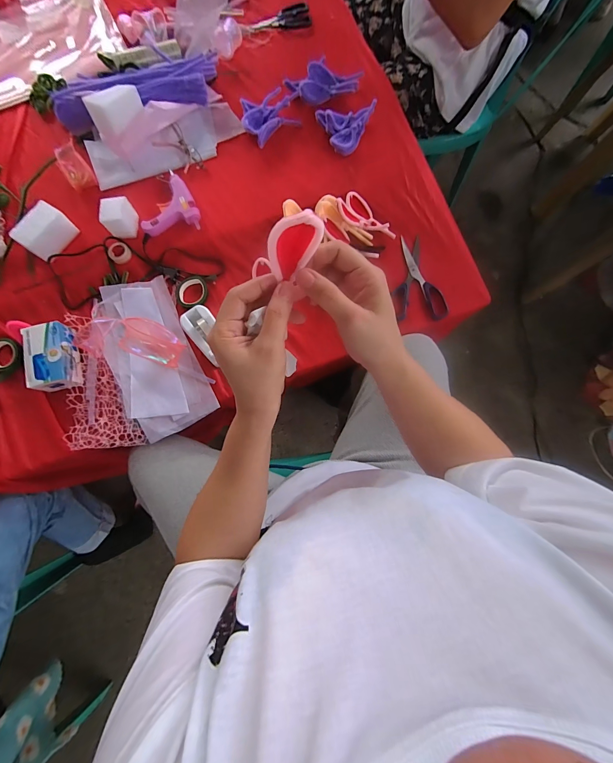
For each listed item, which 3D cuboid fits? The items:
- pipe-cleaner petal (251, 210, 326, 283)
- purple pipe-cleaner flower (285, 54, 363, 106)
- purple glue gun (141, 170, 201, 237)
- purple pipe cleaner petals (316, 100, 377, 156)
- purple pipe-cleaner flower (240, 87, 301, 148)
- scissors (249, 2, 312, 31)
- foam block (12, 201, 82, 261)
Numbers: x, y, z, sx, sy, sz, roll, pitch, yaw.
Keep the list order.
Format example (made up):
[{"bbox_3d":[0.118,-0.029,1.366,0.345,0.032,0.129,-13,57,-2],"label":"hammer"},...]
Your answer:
[{"bbox_3d":[-0.013,-0.109,0.253,0.042,0.070,0.009,7,58,-32],"label":"pipe-cleaner petal"},{"bbox_3d":[0.032,-0.624,0.629,0.155,0.022,0.083,-19,81,-5],"label":"purple pipe-cleaner flower"},{"bbox_3d":[-0.264,-0.343,0.583,0.102,0.022,0.118,-12,80,-4],"label":"purple glue gun"},{"bbox_3d":[0.075,-0.505,0.604,0.111,0.042,0.088,1,80,0],"label":"purple pipe cleaner petals"},{"bbox_3d":[-0.083,-0.536,0.616,0.104,0.035,0.088,-41,83,-8],"label":"purple pipe-cleaner flower"},{"bbox_3d":[-0.060,-0.828,0.695,0.136,0.015,0.048,-13,80,-4],"label":"scissors"},{"bbox_3d":[-0.476,-0.273,0.554,0.056,0.050,0.088,34,80,5],"label":"foam block"}]

